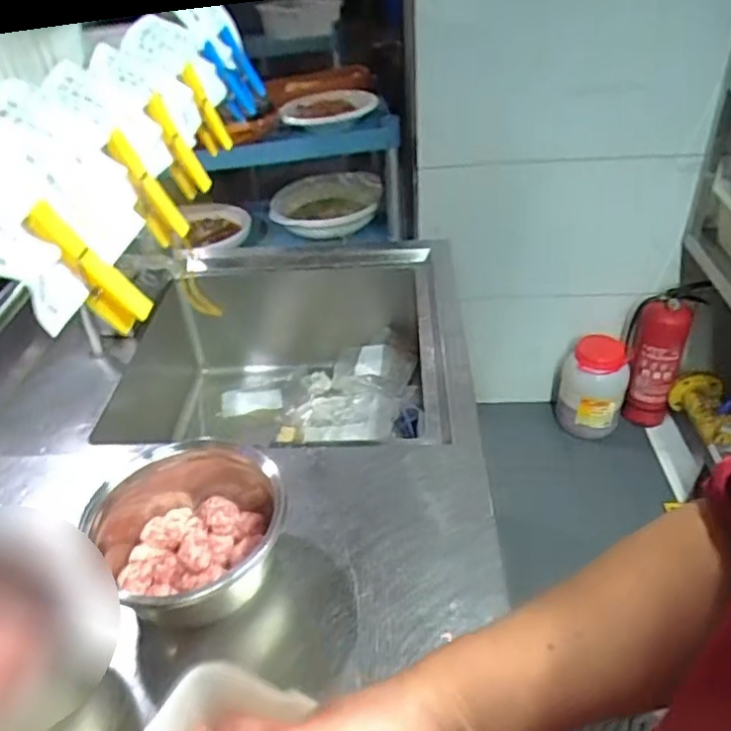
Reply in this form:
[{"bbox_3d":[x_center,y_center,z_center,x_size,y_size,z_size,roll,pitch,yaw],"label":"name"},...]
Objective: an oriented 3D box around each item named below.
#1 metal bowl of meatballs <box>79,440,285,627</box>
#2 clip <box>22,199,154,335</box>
[{"bbox_3d":[-0.195,0.179,0.715,0.198,0.109,0.224,-26,42,-26],"label":"metal bowl of meatballs"},{"bbox_3d":[-0.112,-0.039,0.261,0.015,0.058,0.012,-22,32,22],"label":"clip"}]

